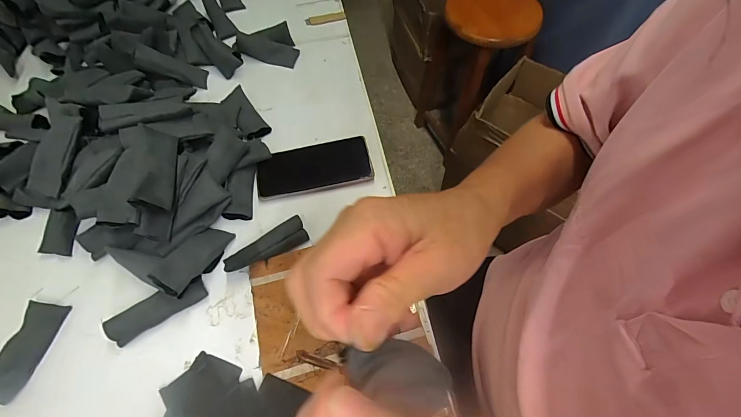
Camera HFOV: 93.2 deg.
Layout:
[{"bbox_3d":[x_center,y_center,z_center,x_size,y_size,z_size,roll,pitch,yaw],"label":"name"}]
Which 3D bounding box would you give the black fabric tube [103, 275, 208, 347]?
[{"bbox_3d":[-0.242,0.116,0.403,0.104,0.024,0.028,-30,64,-13],"label":"black fabric tube"}]

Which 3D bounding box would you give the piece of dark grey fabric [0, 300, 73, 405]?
[{"bbox_3d":[-0.384,0.155,0.387,0.035,0.022,0.102,7,62,7],"label":"piece of dark grey fabric"}]

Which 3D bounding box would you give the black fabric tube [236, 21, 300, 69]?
[{"bbox_3d":[-0.183,-0.291,0.617,0.109,0.034,0.064,6,62,6],"label":"black fabric tube"}]

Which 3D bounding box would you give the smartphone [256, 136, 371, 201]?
[{"bbox_3d":[-0.079,-0.059,0.499,0.157,0.012,0.075,-12,62,-3],"label":"smartphone"}]

